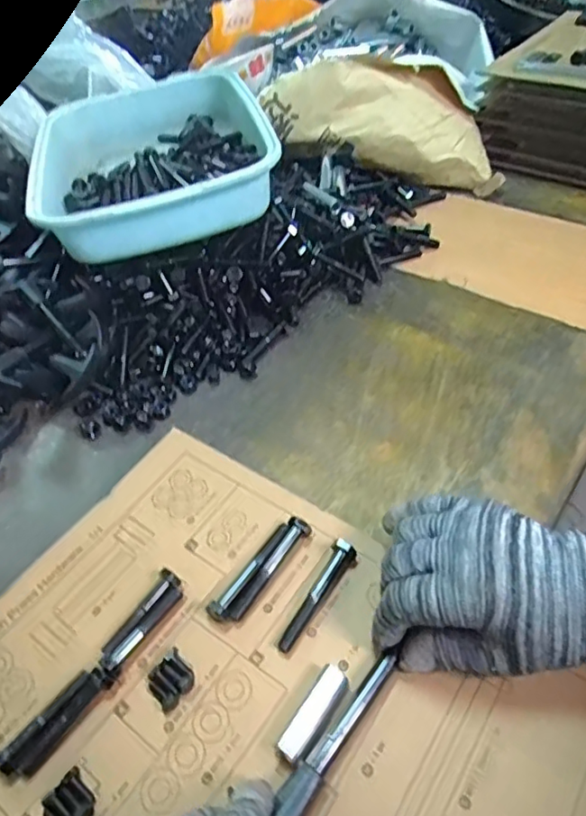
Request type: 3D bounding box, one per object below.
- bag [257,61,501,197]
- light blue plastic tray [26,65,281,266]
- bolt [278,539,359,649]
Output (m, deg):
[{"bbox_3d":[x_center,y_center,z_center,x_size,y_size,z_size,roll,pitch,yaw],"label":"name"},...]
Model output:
[{"bbox_3d":[0.113,-0.358,0.722,0.308,0.118,0.085,16,48,-3],"label":"bag"},{"bbox_3d":[-0.146,-0.263,0.611,0.222,0.084,0.306,-12,47,-6],"label":"light blue plastic tray"},{"bbox_3d":[0.014,0.117,0.359,0.015,0.014,0.074,27,66,26],"label":"bolt"}]

